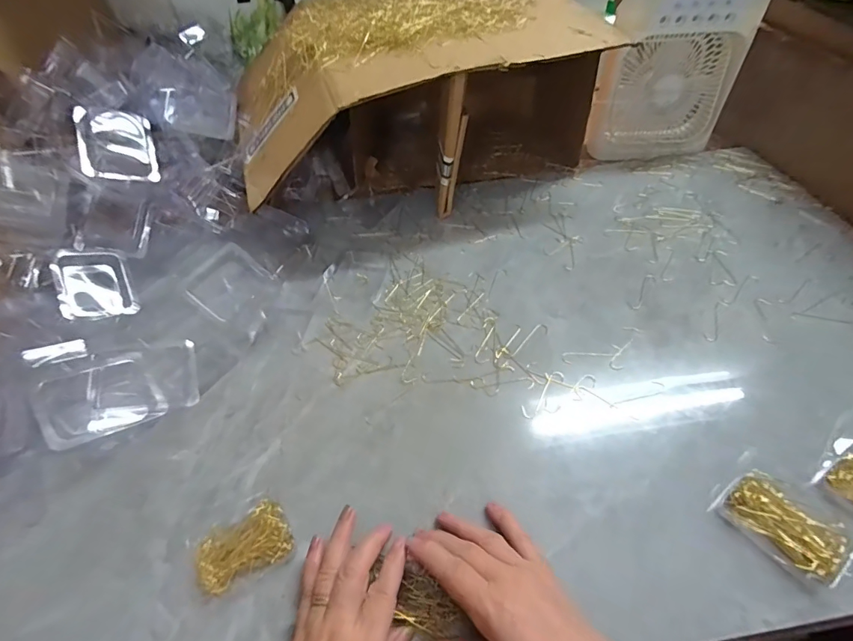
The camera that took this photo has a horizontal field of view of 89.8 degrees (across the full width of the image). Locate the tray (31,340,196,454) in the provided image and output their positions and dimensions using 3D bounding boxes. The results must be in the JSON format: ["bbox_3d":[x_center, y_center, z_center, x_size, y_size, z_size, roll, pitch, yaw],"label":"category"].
[{"bbox_3d":[-0.315,0.072,0.438,0.142,0.037,0.087,-23,51,-15],"label":"tray"}]

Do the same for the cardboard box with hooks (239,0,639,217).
[{"bbox_3d":[-0.028,-0.332,0.645,0.483,0.220,0.350,-15,49,-9],"label":"cardboard box with hooks"}]

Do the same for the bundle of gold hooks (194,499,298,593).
[{"bbox_3d":[-0.145,0.178,0.341,0.070,0.025,0.044,-23,51,-15],"label":"bundle of gold hooks"}]

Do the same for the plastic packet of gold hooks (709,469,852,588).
[{"bbox_3d":[0.273,0.152,0.324,0.053,0.023,0.077,-33,54,-22],"label":"plastic packet of gold hooks"}]

